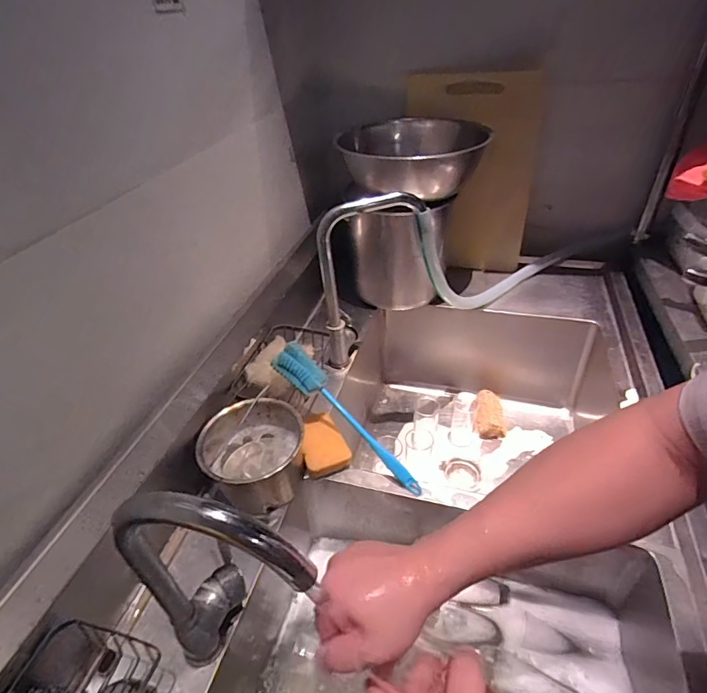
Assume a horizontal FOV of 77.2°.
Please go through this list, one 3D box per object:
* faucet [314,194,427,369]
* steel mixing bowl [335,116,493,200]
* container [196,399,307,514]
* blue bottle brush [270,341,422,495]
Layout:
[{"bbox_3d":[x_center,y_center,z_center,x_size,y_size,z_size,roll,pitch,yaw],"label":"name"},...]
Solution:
[{"bbox_3d":[0.029,-0.123,0.837,0.179,0.325,0.050,-14,39,-13],"label":"faucet"},{"bbox_3d":[0.114,-0.400,0.963,0.302,0.109,0.305,-2,38,2],"label":"steel mixing bowl"},{"bbox_3d":[-0.151,0.162,0.676,0.147,0.099,0.146,-5,38,-2],"label":"container"},{"bbox_3d":[-0.008,0.112,0.703,0.310,0.034,0.048,43,54,13],"label":"blue bottle brush"}]

